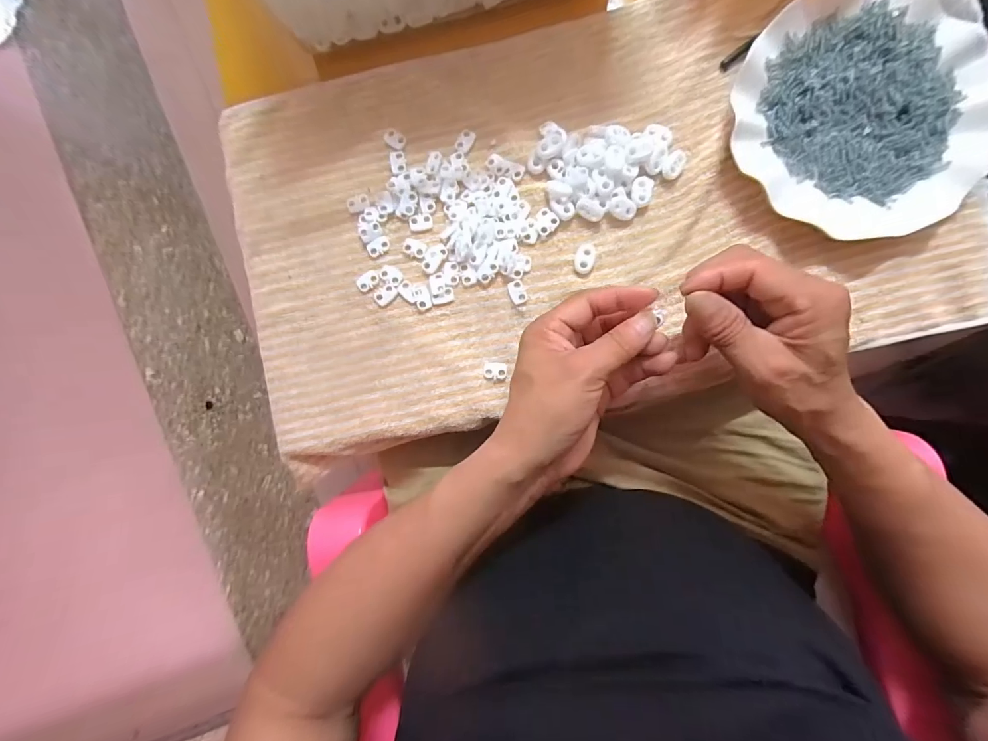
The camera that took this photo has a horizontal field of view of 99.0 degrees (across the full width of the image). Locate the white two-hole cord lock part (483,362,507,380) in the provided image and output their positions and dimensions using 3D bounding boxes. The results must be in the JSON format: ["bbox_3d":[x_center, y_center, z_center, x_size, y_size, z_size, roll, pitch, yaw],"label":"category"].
[{"bbox_3d":[0.001,0.000,0.333,0.018,0.004,0.013,2,88,2],"label":"white two-hole cord lock part"}]

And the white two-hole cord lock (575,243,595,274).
[{"bbox_3d":[0.071,-0.088,0.331,0.014,0.006,0.024,14,89,3],"label":"white two-hole cord lock"}]

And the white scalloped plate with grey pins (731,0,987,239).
[{"bbox_3d":[0.276,-0.198,0.314,0.179,0.027,0.173,0,88,2],"label":"white scalloped plate with grey pins"}]

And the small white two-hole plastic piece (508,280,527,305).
[{"bbox_3d":[0.018,-0.062,0.333,0.012,0.004,0.019,-22,88,1],"label":"small white two-hole plastic piece"}]

